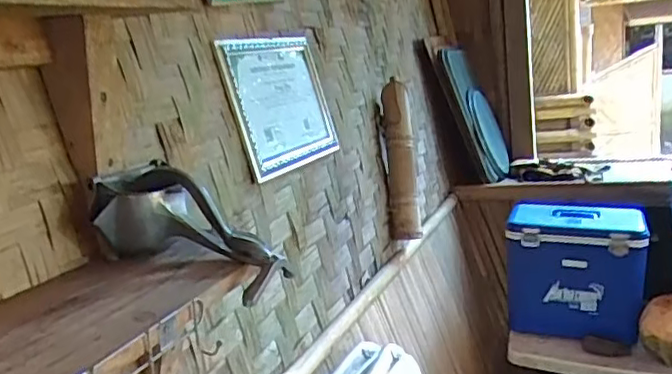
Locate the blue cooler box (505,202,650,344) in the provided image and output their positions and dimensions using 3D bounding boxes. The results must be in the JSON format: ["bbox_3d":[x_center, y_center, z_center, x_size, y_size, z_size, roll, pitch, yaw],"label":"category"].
[{"bbox_3d":[0.701,0.235,1.784,0.373,0.337,0.222,-3,14,16],"label":"blue cooler box"}]

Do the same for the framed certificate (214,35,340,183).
[{"bbox_3d":[-0.099,-0.178,1.241,0.027,0.261,0.381,-16,7,27],"label":"framed certificate"}]

